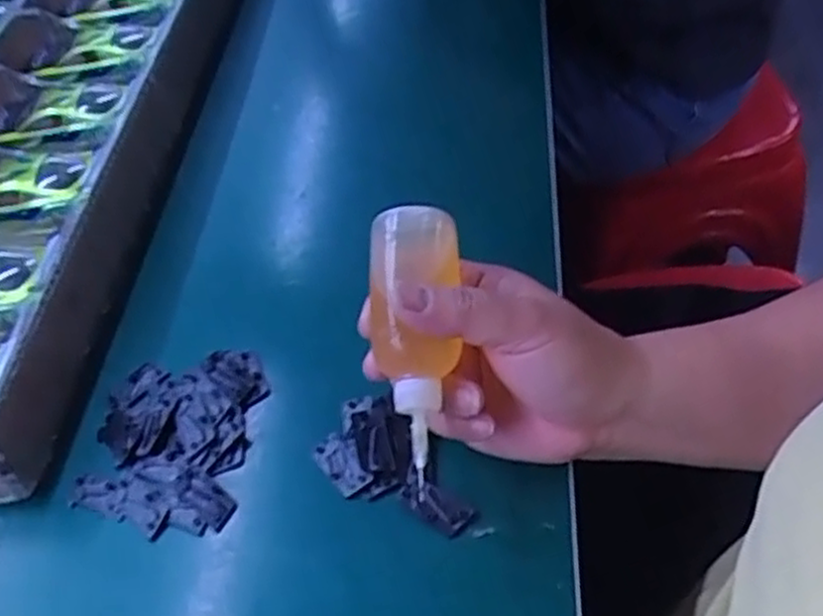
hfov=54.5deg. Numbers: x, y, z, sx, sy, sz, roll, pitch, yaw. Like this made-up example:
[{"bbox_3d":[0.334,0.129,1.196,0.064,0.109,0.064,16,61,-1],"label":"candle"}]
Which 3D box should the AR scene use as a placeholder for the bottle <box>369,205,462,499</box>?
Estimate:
[{"bbox_3d":[0.001,0.014,0.343,0.038,0.038,0.113,-2,70,5],"label":"bottle"}]

